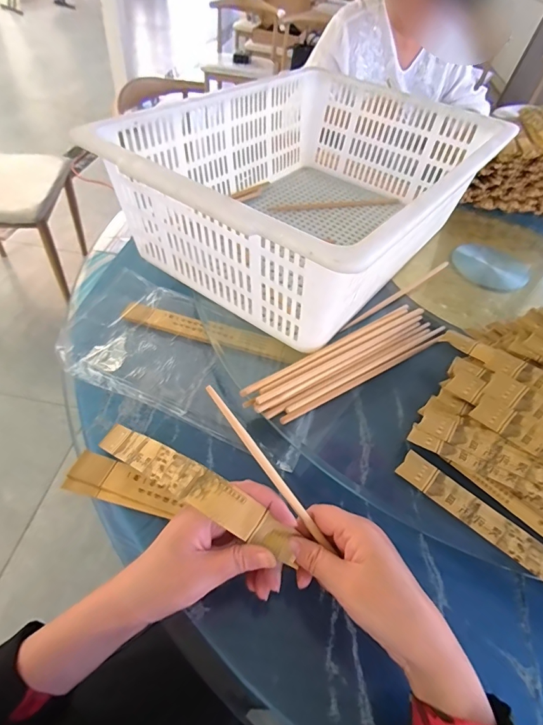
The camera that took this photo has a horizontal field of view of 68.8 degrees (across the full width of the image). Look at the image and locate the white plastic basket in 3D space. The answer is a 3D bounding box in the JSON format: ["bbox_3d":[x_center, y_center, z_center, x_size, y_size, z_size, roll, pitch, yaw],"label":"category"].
[{"bbox_3d":[0.059,-0.249,0.574,0.376,0.173,0.487,31,52,19],"label":"white plastic basket"}]

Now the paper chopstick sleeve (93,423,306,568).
[{"bbox_3d":[-0.082,0.102,0.348,0.228,0.046,0.031,19,52,31],"label":"paper chopstick sleeve"}]

